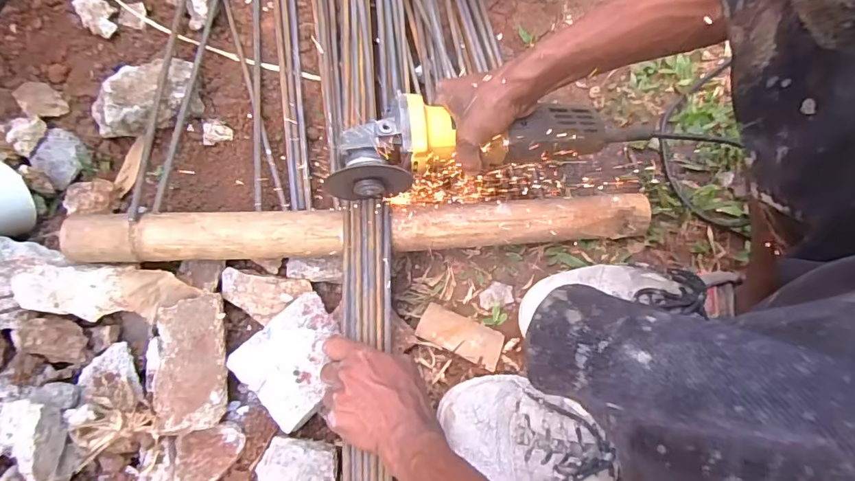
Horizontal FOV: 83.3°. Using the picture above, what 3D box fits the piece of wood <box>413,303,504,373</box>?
[{"bbox_3d":[0.037,0.100,0.517,0.090,0.009,0.043,23,56,14],"label":"piece of wood"}]

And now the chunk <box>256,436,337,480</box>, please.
[{"bbox_3d":[-0.123,0.219,0.459,0.082,0.030,0.054,10,73,-3],"label":"chunk"}]

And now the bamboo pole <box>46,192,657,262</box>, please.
[{"bbox_3d":[-0.078,-0.013,0.502,0.572,0.047,0.057,-2,73,-6],"label":"bamboo pole"}]

